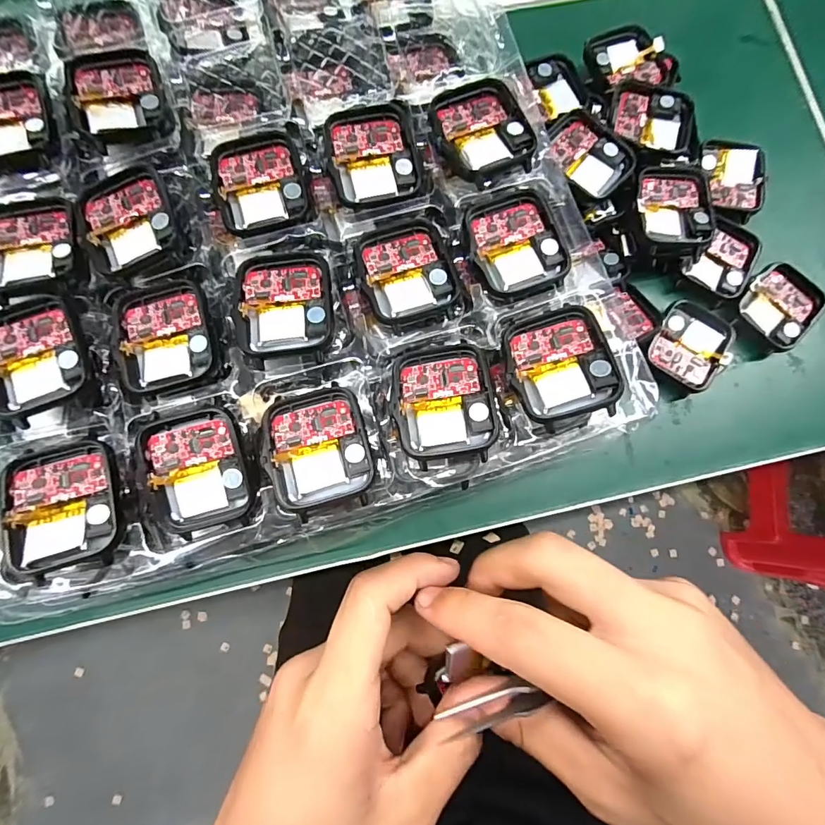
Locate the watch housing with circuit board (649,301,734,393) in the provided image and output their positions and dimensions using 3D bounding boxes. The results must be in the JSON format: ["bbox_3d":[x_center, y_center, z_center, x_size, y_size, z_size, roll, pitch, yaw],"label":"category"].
[{"bbox_3d":[0.145,-0.035,0.227,0.037,0.013,0.044,31,81,4],"label":"watch housing with circuit board"}]

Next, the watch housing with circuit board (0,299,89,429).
[{"bbox_3d":[-0.145,-0.021,0.165,0.038,0.006,0.043,-20,81,-5],"label":"watch housing with circuit board"}]

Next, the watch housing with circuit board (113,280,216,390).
[{"bbox_3d":[-0.099,-0.030,0.174,0.037,0.006,0.042,-14,81,-3],"label":"watch housing with circuit board"}]

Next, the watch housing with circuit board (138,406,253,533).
[{"bbox_3d":[-0.081,0.022,0.163,0.036,0.011,0.043,-16,81,-4],"label":"watch housing with circuit board"}]

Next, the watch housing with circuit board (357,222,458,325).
[{"bbox_3d":[-0.003,-0.060,0.179,0.038,0.005,0.043,-16,81,-4],"label":"watch housing with circuit board"}]

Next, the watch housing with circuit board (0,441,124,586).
[{"bbox_3d":[-0.126,0.033,0.155,0.037,0.011,0.046,-18,81,-4],"label":"watch housing with circuit board"}]

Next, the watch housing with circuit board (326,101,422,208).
[{"bbox_3d":[-0.017,-0.113,0.188,0.038,0.006,0.045,-11,80,-3],"label":"watch housing with circuit board"}]

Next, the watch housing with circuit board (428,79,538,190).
[{"bbox_3d":[0.030,-0.121,0.185,0.039,0.005,0.047,-24,81,-5],"label":"watch housing with circuit board"}]

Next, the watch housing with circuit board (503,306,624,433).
[{"bbox_3d":[0.057,-0.019,0.167,0.037,0.006,0.046,-17,73,11],"label":"watch housing with circuit board"}]

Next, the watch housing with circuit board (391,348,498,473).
[{"bbox_3d":[0.012,-0.004,0.166,0.036,0.008,0.045,-9,80,-3],"label":"watch housing with circuit board"}]

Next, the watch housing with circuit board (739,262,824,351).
[{"bbox_3d":[0.195,-0.056,0.232,0.037,0.012,0.042,42,82,6],"label":"watch housing with circuit board"}]

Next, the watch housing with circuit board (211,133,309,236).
[{"bbox_3d":[-0.065,-0.100,0.185,0.038,0.004,0.045,-14,81,-3],"label":"watch housing with circuit board"}]

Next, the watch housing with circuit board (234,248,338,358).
[{"bbox_3d":[-0.051,-0.045,0.172,0.038,0.005,0.044,-3,80,-2],"label":"watch housing with circuit board"}]

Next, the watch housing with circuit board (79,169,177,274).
[{"bbox_3d":[-0.116,-0.079,0.176,0.036,0.009,0.044,-20,81,-5],"label":"watch housing with circuit board"}]

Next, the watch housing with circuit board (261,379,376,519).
[{"bbox_3d":[-0.035,0.013,0.163,0.037,0.007,0.045,-17,81,-4],"label":"watch housing with circuit board"}]

